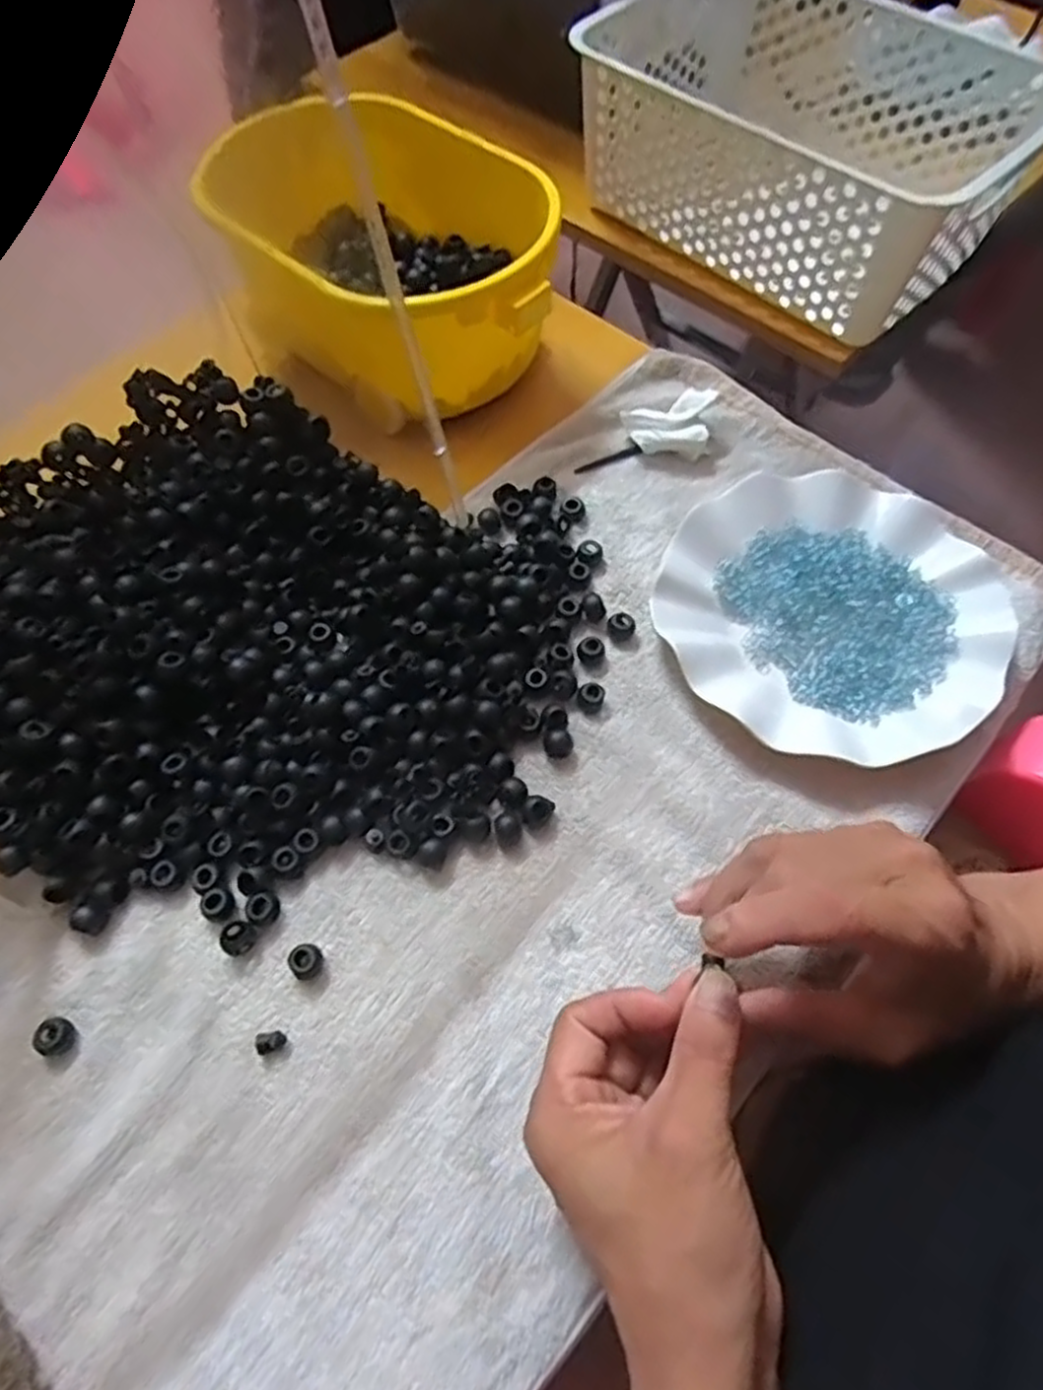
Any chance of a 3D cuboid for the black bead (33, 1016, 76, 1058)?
[{"bbox_3d":[-0.208,0.151,0.340,0.014,0.009,0.018,-38,68,-18],"label":"black bead"}]

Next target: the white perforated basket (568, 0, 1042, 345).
[{"bbox_3d":[0.206,-0.412,0.578,0.309,0.119,0.218,40,69,19],"label":"white perforated basket"}]

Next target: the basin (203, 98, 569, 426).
[{"bbox_3d":[-0.077,-0.276,0.502,0.223,0.110,0.170,31,67,16],"label":"basin"}]

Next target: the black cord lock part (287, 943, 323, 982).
[{"bbox_3d":[-0.099,0.121,0.349,0.014,0.012,0.015,0,62,1],"label":"black cord lock part"}]

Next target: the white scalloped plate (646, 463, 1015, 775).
[{"bbox_3d":[0.173,-0.055,0.429,0.180,0.022,0.173,18,64,10],"label":"white scalloped plate"}]

